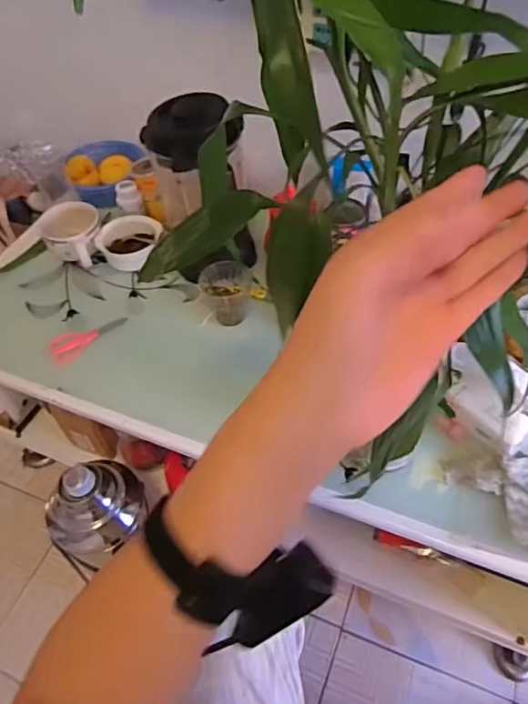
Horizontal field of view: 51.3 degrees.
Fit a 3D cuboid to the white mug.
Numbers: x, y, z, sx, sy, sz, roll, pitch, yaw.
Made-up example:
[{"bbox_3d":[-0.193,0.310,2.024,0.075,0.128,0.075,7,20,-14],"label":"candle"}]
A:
[{"bbox_3d":[-0.338,-0.204,0.989,0.100,0.081,0.103,-23,53,-14],"label":"white mug"}]

